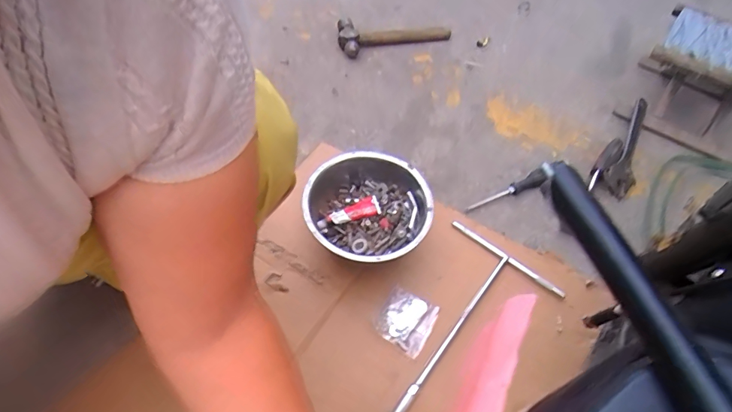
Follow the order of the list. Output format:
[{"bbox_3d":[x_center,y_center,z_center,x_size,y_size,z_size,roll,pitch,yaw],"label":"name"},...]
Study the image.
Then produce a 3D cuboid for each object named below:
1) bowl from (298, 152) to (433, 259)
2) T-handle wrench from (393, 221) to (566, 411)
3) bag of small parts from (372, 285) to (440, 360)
[{"bbox_3d":[0.002,0.011,0.658,0.181,0.094,0.186,0,60,0],"label":"bowl"},{"bbox_3d":[0.132,0.170,0.598,0.184,0.012,0.293,33,64,17],"label":"T-handle wrench"},{"bbox_3d":[0.055,0.159,0.609,0.073,0.012,0.077,27,63,14],"label":"bag of small parts"}]

